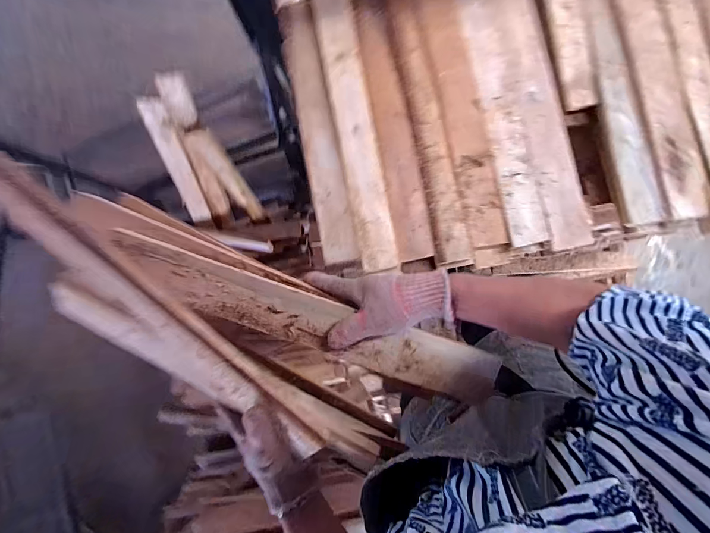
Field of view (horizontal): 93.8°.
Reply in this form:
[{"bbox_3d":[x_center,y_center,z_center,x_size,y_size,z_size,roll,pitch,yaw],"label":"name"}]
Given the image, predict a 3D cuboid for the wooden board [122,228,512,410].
[{"bbox_3d":[-0.057,0.061,0.389,0.450,0.020,0.067,19,85,3],"label":"wooden board"}]

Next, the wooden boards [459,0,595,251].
[{"bbox_3d":[0.273,-0.285,0.558,0.129,0.017,0.512,-10,83,3],"label":"wooden boards"}]

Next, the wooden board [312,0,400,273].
[{"bbox_3d":[0.002,-0.232,0.566,0.066,0.018,0.480,-11,83,3],"label":"wooden board"}]

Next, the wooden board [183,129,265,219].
[{"bbox_3d":[-0.369,-0.264,0.984,0.064,0.337,0.036,-17,61,2],"label":"wooden board"}]

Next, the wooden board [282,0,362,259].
[{"bbox_3d":[-0.065,-0.233,0.567,0.058,0.014,0.457,-11,87,4],"label":"wooden board"}]

